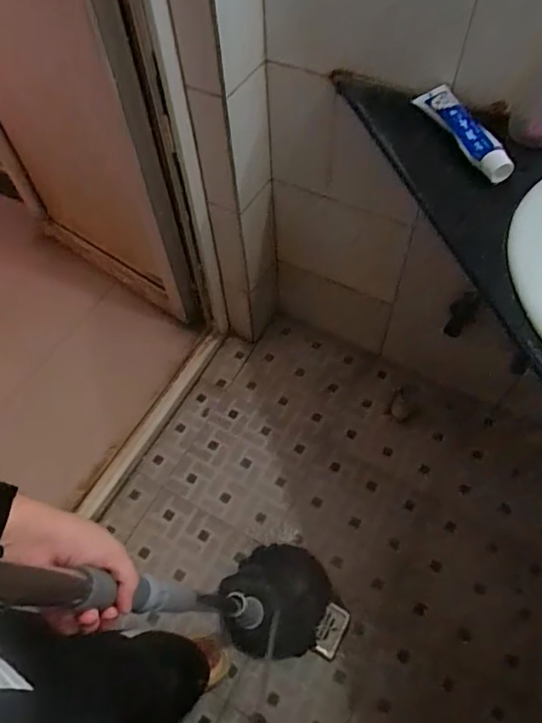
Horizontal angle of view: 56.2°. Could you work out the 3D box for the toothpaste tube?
[{"bbox_3d":[0.268,-0.324,0.704,0.053,0.033,0.208,-19,61,-11],"label":"toothpaste tube"}]

